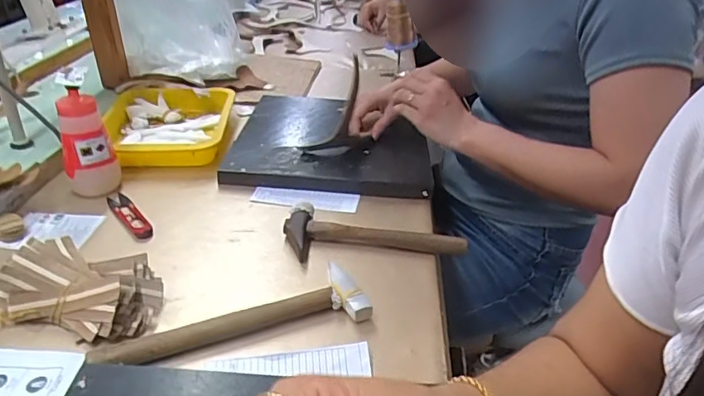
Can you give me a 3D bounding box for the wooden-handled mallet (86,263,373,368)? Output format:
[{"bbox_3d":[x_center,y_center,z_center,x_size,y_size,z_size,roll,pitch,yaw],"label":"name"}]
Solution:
[{"bbox_3d":[-0.109,0.113,0.491,0.245,0.022,0.068,-8,33,-19],"label":"wooden-handled mallet"}]

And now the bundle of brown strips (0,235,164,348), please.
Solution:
[{"bbox_3d":[-0.256,0.085,0.494,0.153,0.048,0.086,9,31,8],"label":"bundle of brown strips"}]

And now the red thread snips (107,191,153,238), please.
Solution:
[{"bbox_3d":[-0.273,0.021,0.638,0.025,0.008,0.107,-21,39,-36],"label":"red thread snips"}]

